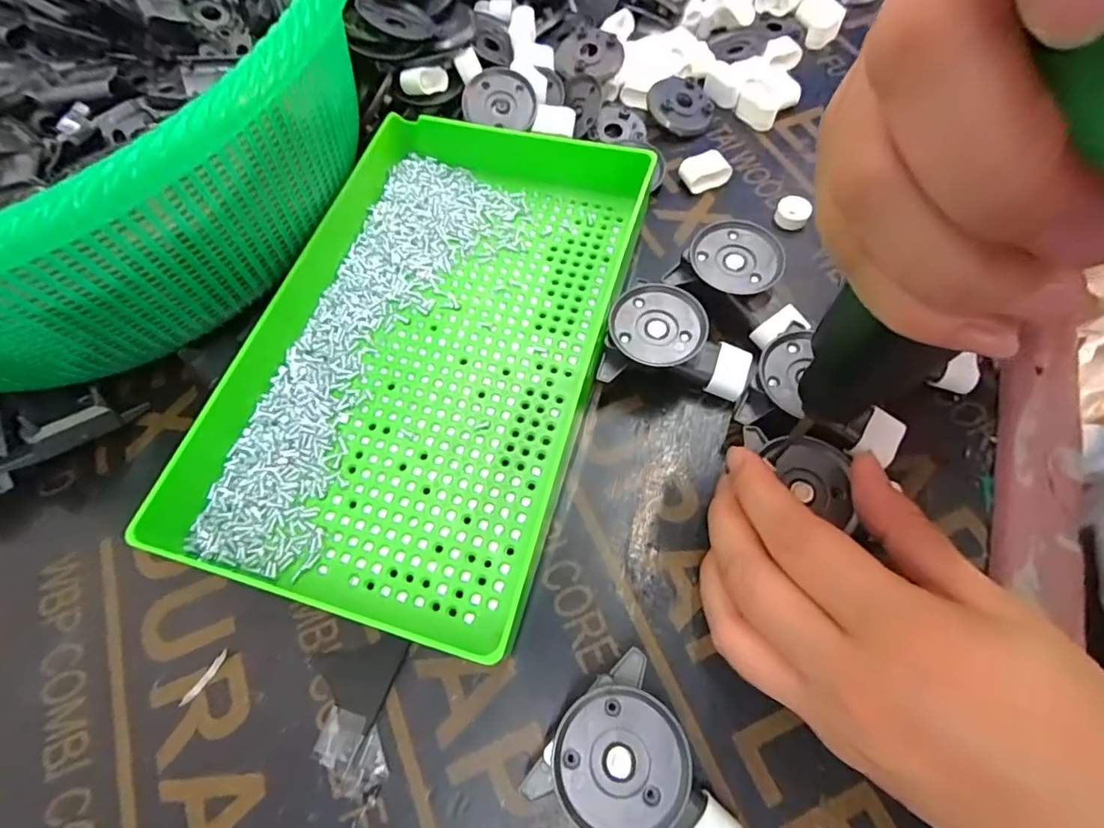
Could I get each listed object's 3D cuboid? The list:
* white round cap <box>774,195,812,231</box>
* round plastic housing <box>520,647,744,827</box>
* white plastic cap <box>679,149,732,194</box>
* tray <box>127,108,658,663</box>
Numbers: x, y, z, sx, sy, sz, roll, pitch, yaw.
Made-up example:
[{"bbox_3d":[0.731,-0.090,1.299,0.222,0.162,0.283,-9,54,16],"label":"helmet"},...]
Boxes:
[{"bbox_3d":[0.130,-0.109,0.295,0.017,0.010,0.017,-1,65,3],"label":"white round cap"},{"bbox_3d":[0.033,0.118,0.180,0.064,0.029,0.052,31,70,16],"label":"round plastic housing"},{"bbox_3d":[0.087,-0.137,0.309,0.026,0.014,0.017,-19,65,-6],"label":"white plastic cap"},{"bbox_3d":[-0.059,-0.040,0.252,0.163,0.033,0.248,14,66,10],"label":"tray"}]

